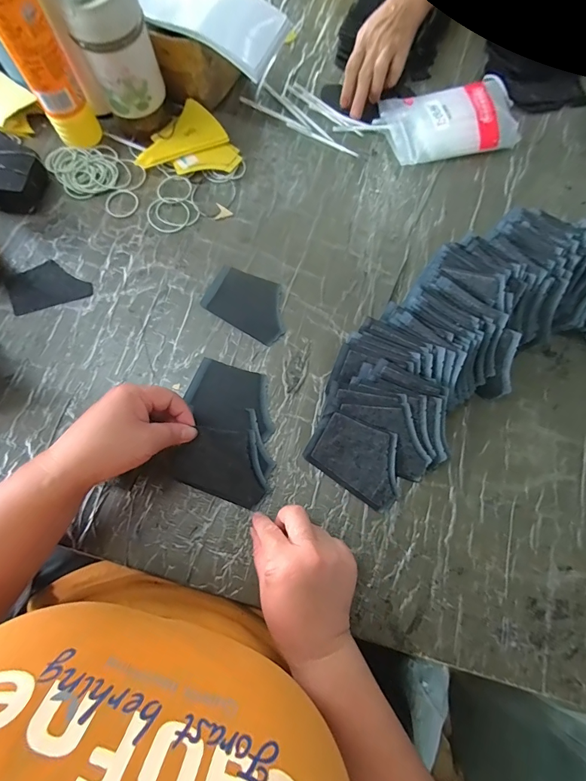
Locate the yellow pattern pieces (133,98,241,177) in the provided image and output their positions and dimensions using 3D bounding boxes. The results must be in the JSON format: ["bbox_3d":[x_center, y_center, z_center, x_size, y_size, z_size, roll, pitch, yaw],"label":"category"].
[{"bbox_3d":[-0.141,-0.320,0.482,0.114,0.030,0.103,-44,81,-12],"label":"yellow pattern pieces"}]

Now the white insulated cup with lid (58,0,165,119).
[{"bbox_3d":[-0.204,-0.395,0.423,0.079,0.146,0.068,-20,77,-7],"label":"white insulated cup with lid"}]

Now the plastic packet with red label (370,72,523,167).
[{"bbox_3d":[0.216,-0.371,0.495,0.174,0.035,0.103,-9,76,-5],"label":"plastic packet with red label"}]

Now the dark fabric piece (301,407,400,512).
[{"bbox_3d":[0.070,0.069,0.374,0.103,0.005,0.070,34,95,8],"label":"dark fabric piece"}]

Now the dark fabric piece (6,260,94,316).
[{"bbox_3d":[-0.300,-0.130,0.441,0.092,0.005,0.064,-22,77,-7],"label":"dark fabric piece"}]

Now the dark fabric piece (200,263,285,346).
[{"bbox_3d":[-0.052,-0.108,0.438,0.108,0.004,0.072,32,76,6],"label":"dark fabric piece"}]

